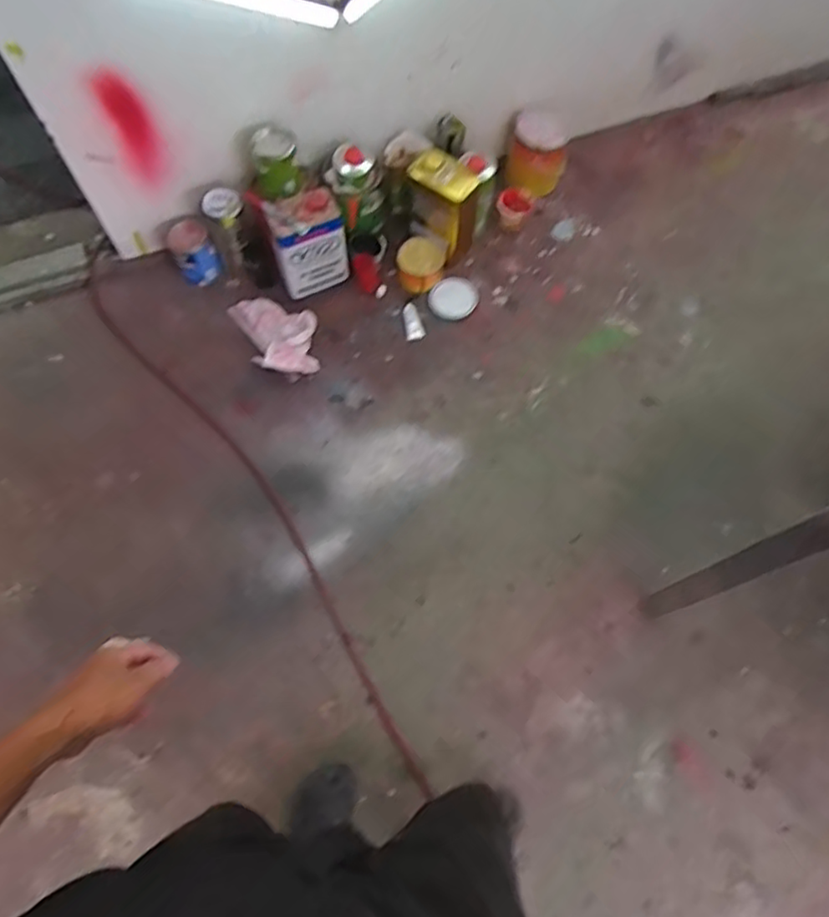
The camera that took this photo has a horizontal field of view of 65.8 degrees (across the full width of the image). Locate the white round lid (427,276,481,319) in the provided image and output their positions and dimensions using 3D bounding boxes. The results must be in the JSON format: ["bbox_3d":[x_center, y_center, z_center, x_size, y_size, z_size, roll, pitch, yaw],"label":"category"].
[{"bbox_3d":[0.103,-0.421,1.681,0.133,0.016,0.115,-15,76,-12],"label":"white round lid"}]

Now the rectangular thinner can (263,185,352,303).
[{"bbox_3d":[-0.264,-0.537,1.579,0.176,0.244,0.131,-22,69,-9],"label":"rectangular thinner can"}]

